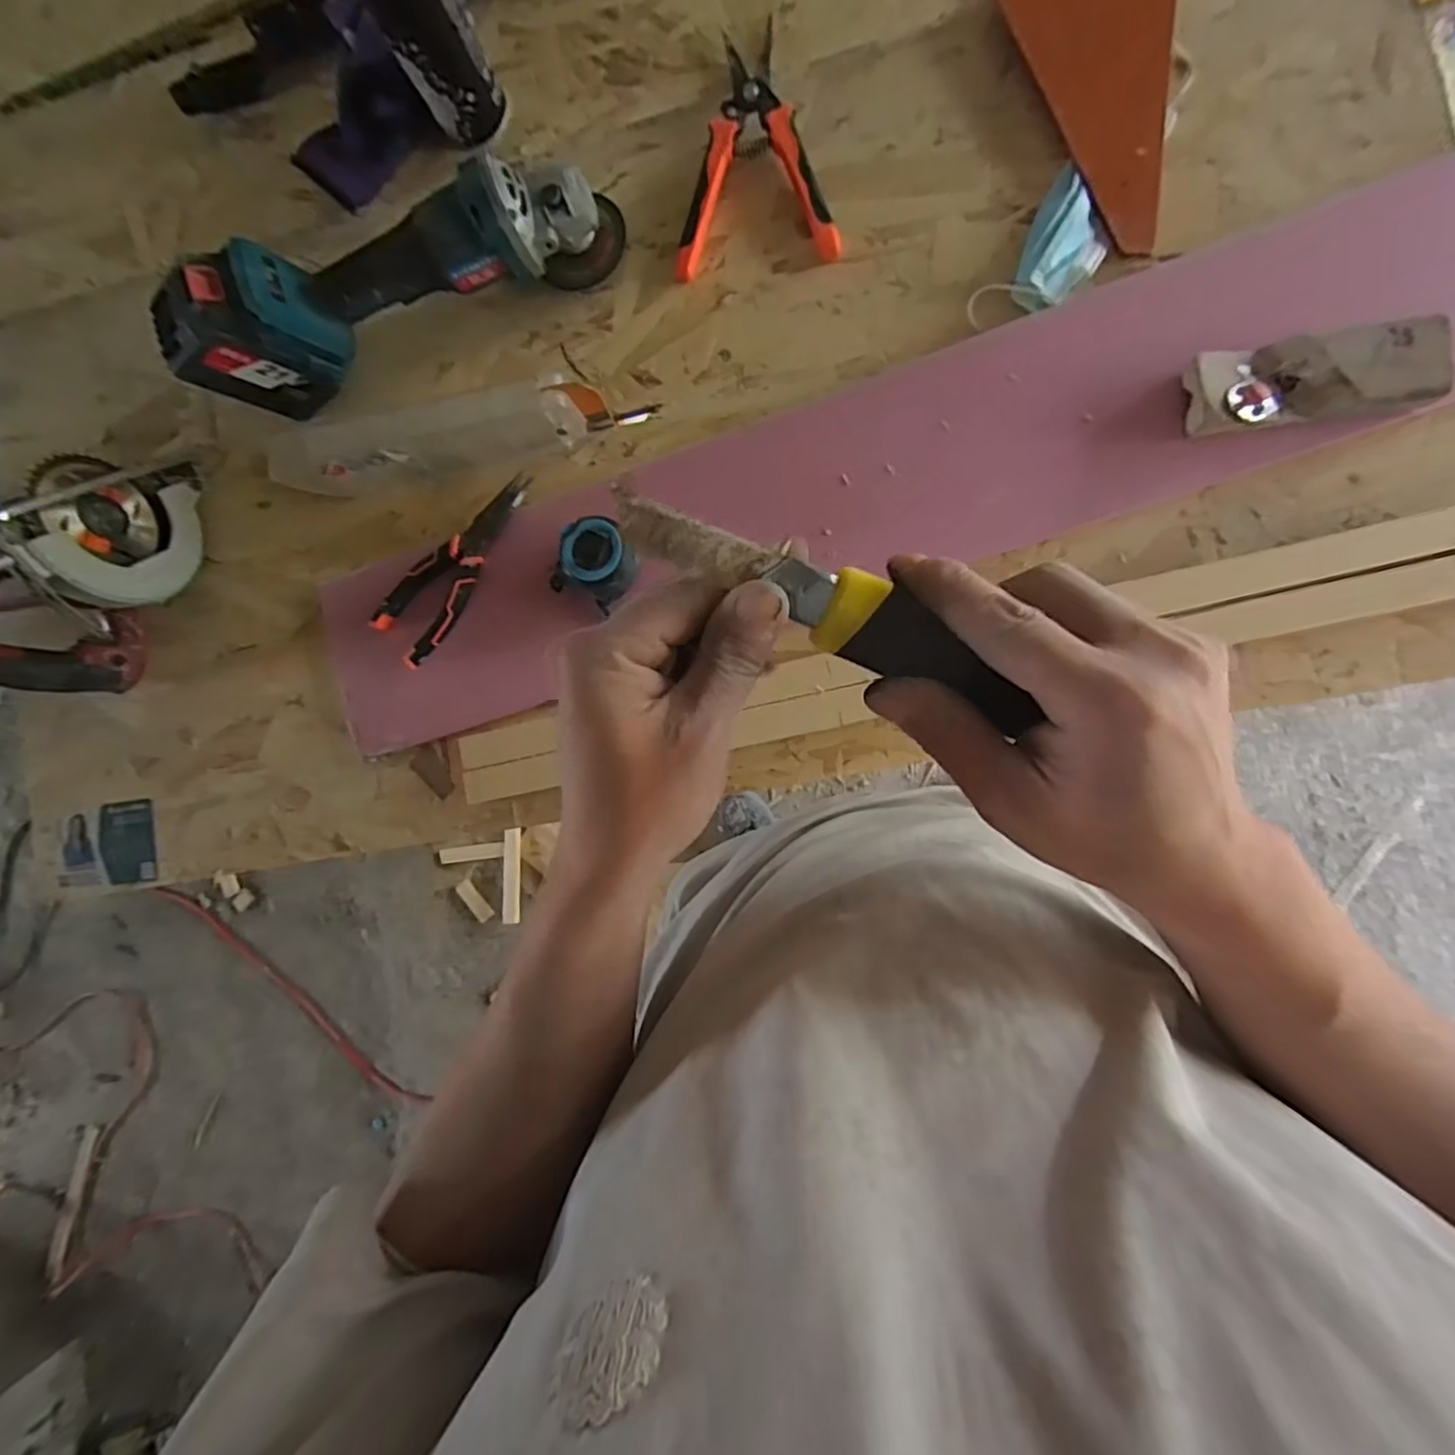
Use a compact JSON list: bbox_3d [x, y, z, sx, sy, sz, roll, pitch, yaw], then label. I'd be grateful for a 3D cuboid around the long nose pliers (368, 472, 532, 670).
[{"bbox_3d":[-0.230,-0.142,0.563,0.062,0.032,0.182,40,95,8],"label":"long nose pliers"}]

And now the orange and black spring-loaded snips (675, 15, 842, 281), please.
[{"bbox_3d":[0.022,-0.486,0.542,0.134,0.020,0.193,-1,88,10],"label":"orange and black spring-loaded snips"}]

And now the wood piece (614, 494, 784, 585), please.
[{"bbox_3d":[-0.010,-0.059,0.211,0.051,0.005,0.014,17,92,-12],"label":"wood piece"}]

